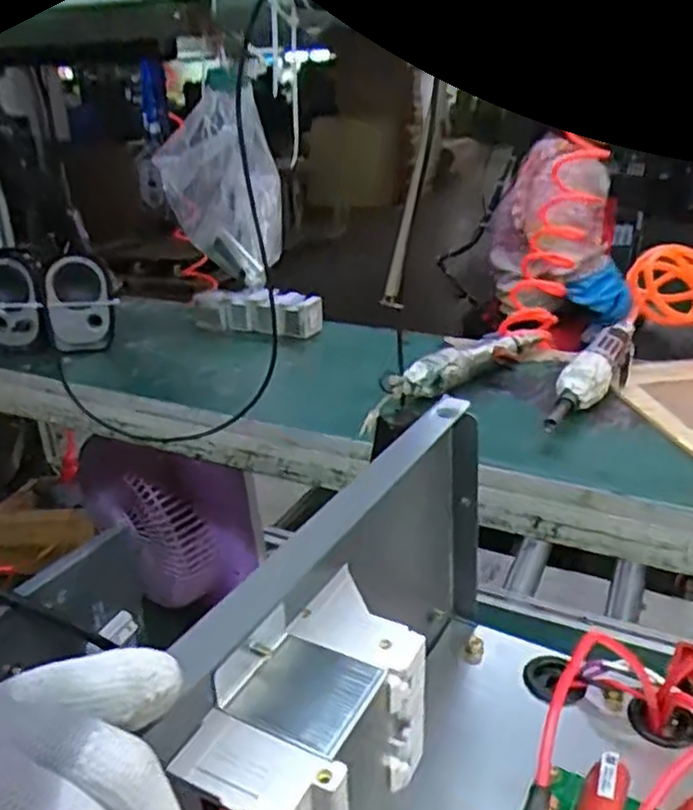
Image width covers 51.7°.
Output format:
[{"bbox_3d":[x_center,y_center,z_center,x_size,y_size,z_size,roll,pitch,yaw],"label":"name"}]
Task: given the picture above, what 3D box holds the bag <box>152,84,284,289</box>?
[{"bbox_3d":[-0.169,-0.287,0.950,0.157,0.222,0.123,-5,26,-7],"label":"bag"}]

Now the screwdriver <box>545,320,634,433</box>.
[{"bbox_3d":[0.256,-0.034,0.724,0.043,0.043,0.260,15,30,32],"label":"screwdriver"}]

